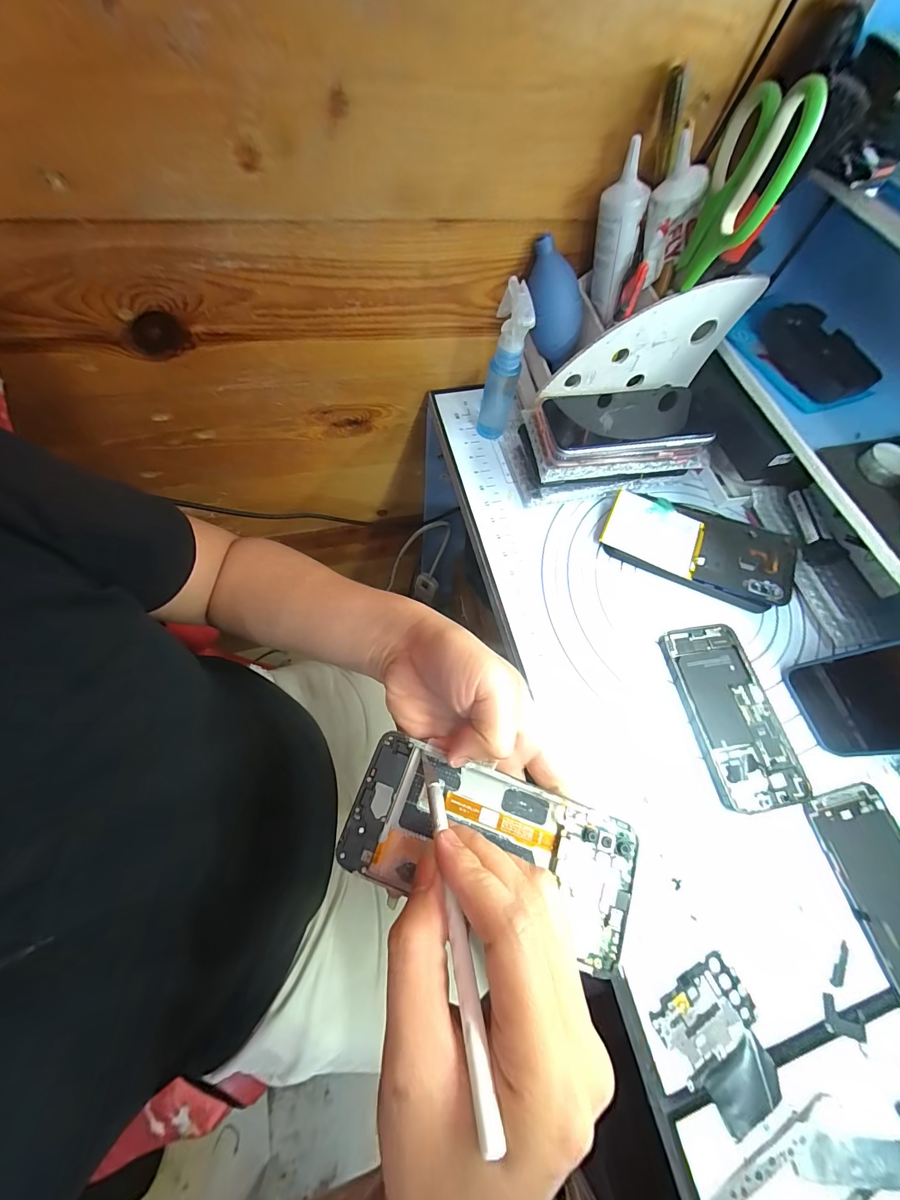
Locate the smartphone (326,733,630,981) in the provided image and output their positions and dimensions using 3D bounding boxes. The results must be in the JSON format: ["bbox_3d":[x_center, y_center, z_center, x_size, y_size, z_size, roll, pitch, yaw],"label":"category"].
[{"bbox_3d":[0.022,0.131,0.206,0.153,0.007,0.070,17,68,3],"label":"smartphone"}]

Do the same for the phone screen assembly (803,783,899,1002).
[{"bbox_3d":[0.320,0.214,0.272,0.070,0.008,0.139,-11,68,-7],"label":"phone screen assembly"}]

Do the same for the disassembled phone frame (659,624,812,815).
[{"bbox_3d":[0.233,0.091,0.314,0.073,0.010,0.142,-7,68,-6],"label":"disassembled phone frame"}]

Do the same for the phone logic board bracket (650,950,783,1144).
[{"bbox_3d":[0.169,0.273,0.234,0.062,0.006,0.068,-27,71,-13],"label":"phone logic board bracket"}]

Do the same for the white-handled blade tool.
[{"bbox_3d":[0.000,0.128,0.168,0.008,0.007,0.130,-10,35,-7],"label":"white-handled blade tool"}]

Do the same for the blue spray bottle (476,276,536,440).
[{"bbox_3d":[0.053,-0.227,0.364,0.032,0.137,0.066,11,67,-1],"label":"blue spray bottle"}]

